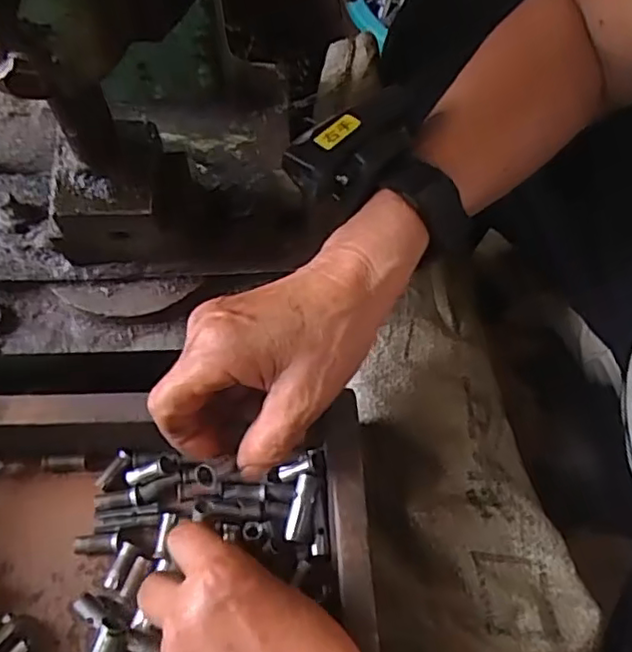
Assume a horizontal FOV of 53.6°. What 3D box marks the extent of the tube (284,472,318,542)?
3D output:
[{"bbox_3d":[-0.008,0.103,0.353,0.011,0.013,0.036,14,68,3],"label":"tube"}]

